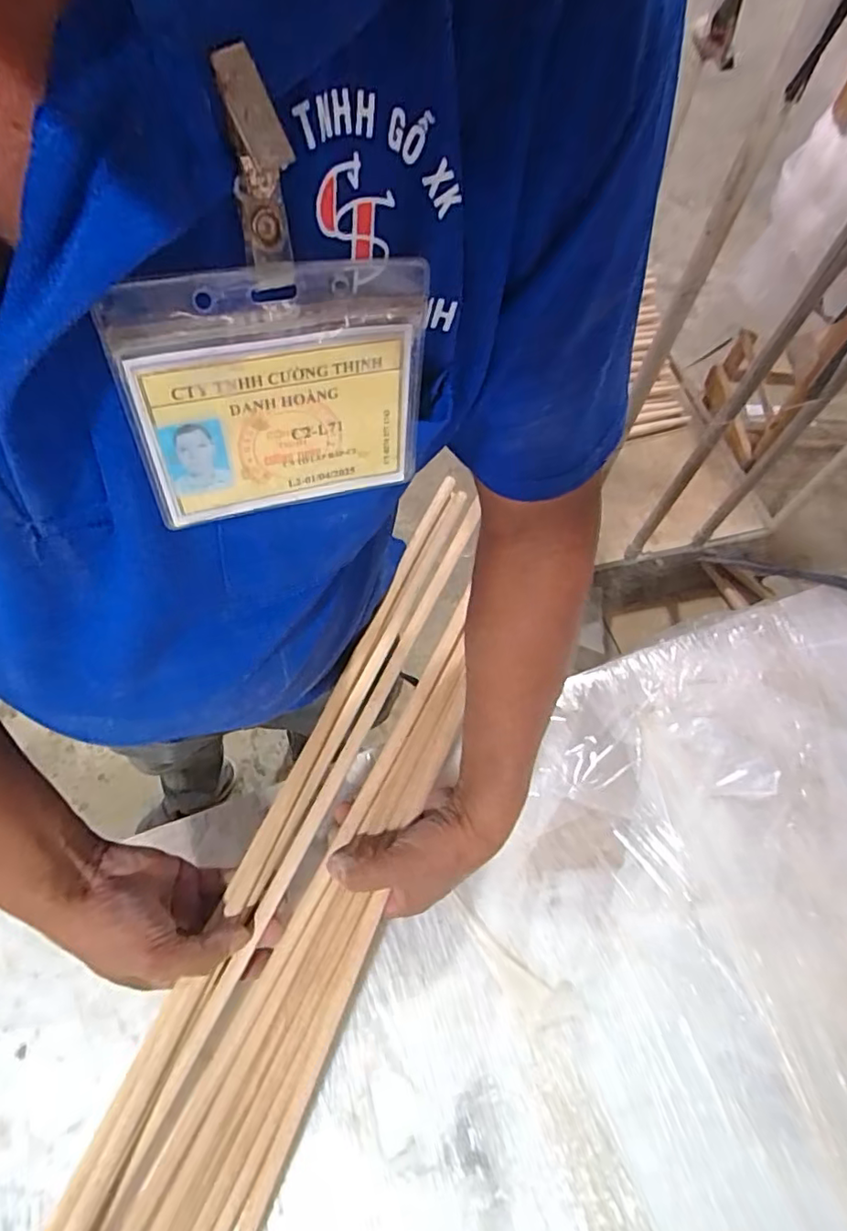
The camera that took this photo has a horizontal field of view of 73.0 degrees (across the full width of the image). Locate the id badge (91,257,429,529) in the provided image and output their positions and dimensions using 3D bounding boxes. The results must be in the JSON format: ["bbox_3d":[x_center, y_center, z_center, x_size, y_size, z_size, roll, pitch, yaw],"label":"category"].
[{"bbox_3d":[-0.047,-0.071,0.193,0.095,0.083,0.005,-17,53,-19],"label":"id badge"}]

